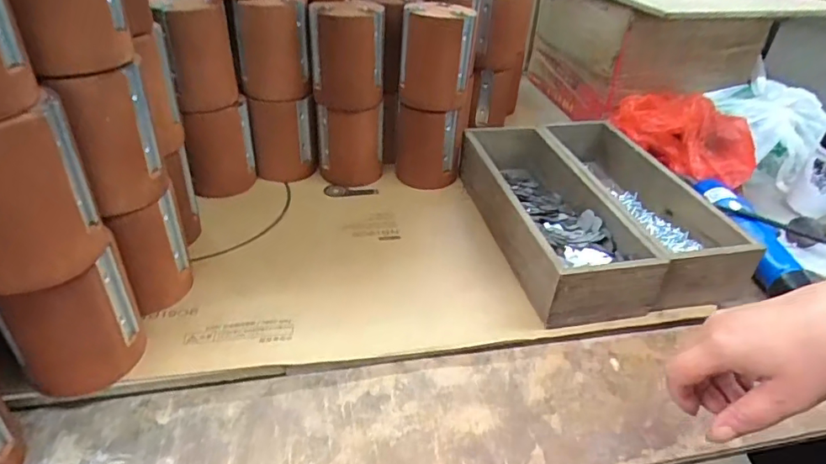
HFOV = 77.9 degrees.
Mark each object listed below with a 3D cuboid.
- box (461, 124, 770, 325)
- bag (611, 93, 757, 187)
[{"bbox_3d":[0.187,-0.032,0.568,0.207,0.079,0.314,-6,37,-14],"label":"box"},{"bbox_3d":[0.380,-0.136,0.713,0.173,0.085,0.139,15,37,15],"label":"bag"}]

